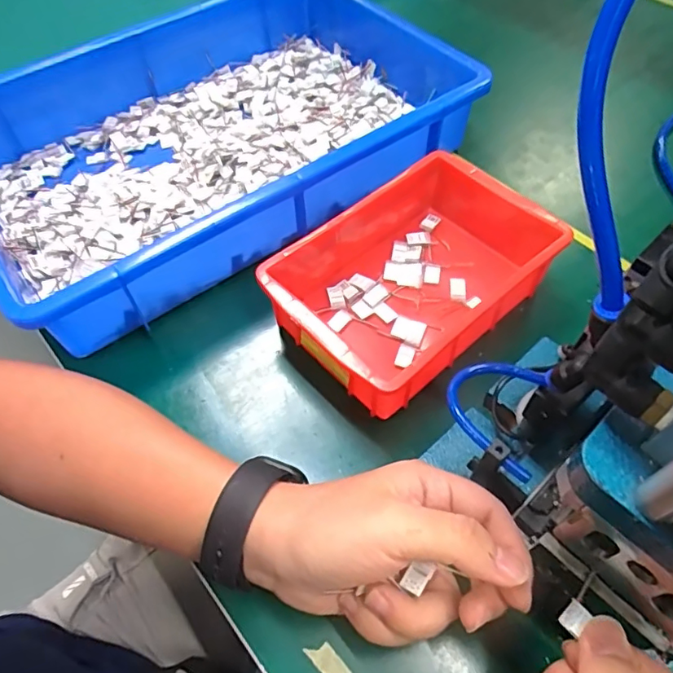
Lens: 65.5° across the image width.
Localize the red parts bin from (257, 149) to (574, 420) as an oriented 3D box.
[{"bbox_3d":[0.066,-0.057,0.405,0.227,0.063,0.133,-37,63,-20],"label":"red parts bin"}]

